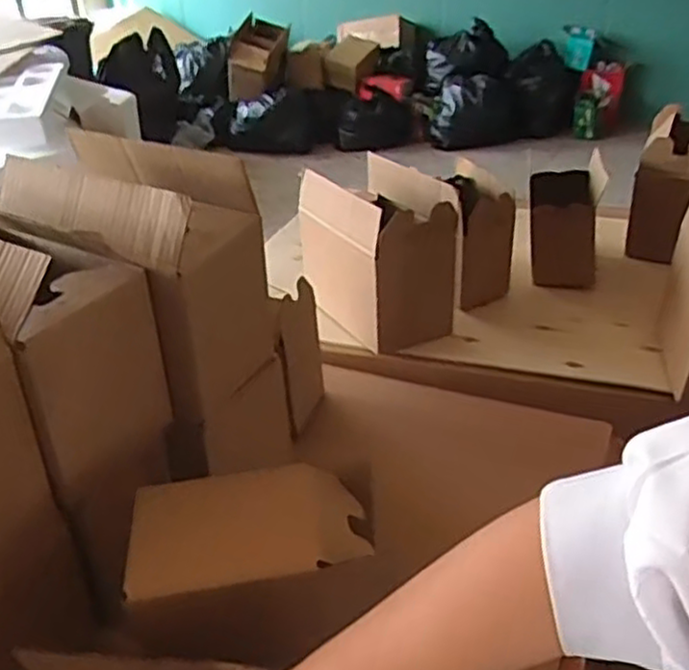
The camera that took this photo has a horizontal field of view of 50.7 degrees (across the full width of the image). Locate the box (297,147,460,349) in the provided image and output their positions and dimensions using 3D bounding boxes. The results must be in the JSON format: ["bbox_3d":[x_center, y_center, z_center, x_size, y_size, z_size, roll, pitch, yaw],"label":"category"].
[{"bbox_3d":[0.050,-0.125,1.111,0.159,0.214,0.269,-12,31,-18],"label":"box"}]

